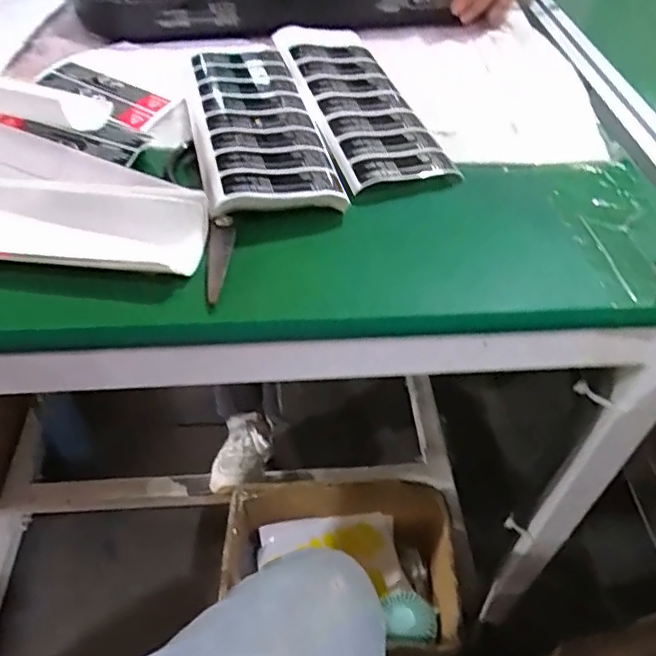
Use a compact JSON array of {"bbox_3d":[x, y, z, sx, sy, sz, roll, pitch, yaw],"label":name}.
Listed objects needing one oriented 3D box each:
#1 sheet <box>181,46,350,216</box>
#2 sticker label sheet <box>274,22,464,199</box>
[{"bbox_3d":[-0.063,-0.173,0.476,0.098,0.027,0.243,-10,47,-11],"label":"sheet"},{"bbox_3d":[0.026,-0.192,0.493,0.088,0.014,0.212,-12,58,-19],"label":"sticker label sheet"}]

